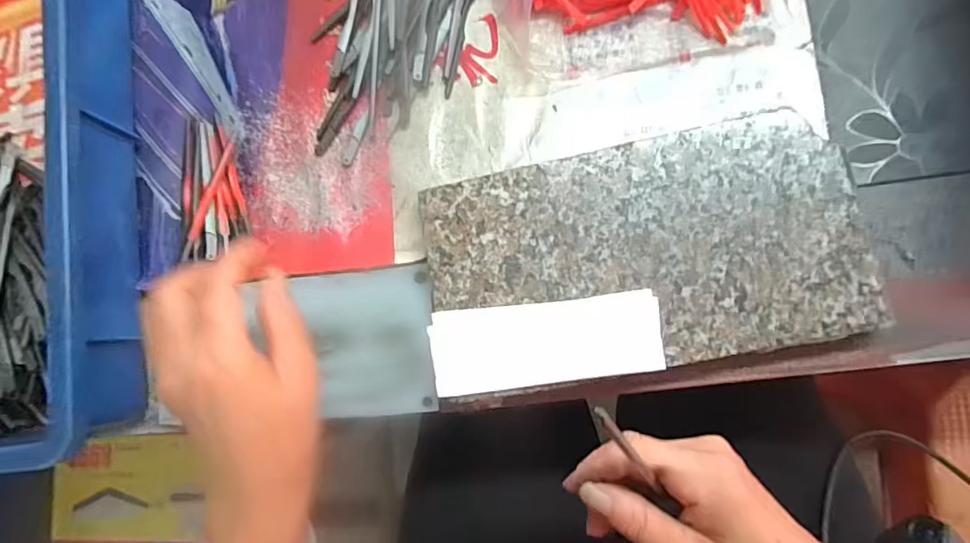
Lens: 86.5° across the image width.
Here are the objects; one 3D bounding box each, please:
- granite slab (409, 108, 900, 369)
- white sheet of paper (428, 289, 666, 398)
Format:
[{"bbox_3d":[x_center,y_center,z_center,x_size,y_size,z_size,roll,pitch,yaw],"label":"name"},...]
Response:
[{"bbox_3d":[0.087,-0.010,0.306,0.236,0.031,0.130,-12,83,8],"label":"granite slab"},{"bbox_3d":[0.034,0.041,0.297,0.129,0.008,0.047,-8,83,8],"label":"white sheet of paper"}]

